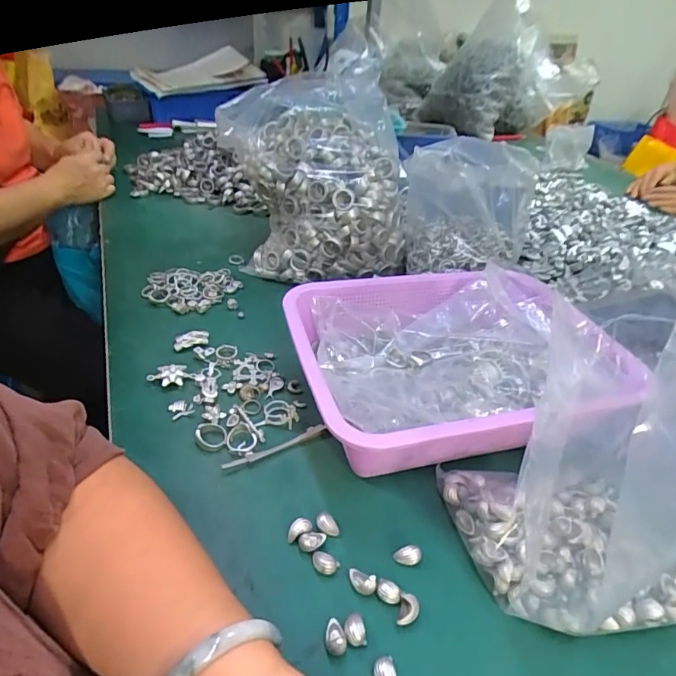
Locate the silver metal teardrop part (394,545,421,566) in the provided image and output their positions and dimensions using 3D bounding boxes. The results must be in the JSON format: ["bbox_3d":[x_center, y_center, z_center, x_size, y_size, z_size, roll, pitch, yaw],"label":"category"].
[{"bbox_3d":[0.050,0.157,0.336,0.019,0.011,0.011,9,38,4],"label":"silver metal teardrop part"}]

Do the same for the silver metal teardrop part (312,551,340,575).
[{"bbox_3d":[-0.010,0.158,0.327,0.019,0.011,0.012,18,39,15],"label":"silver metal teardrop part"}]

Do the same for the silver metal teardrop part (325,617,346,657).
[{"bbox_3d":[-0.001,0.186,0.290,0.013,0.009,0.020,2,38,-5],"label":"silver metal teardrop part"}]

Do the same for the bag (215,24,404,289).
[{"bbox_3d":[-0.026,-0.223,0.605,0.224,0.263,0.167,-1,38,-9],"label":"bag"}]

